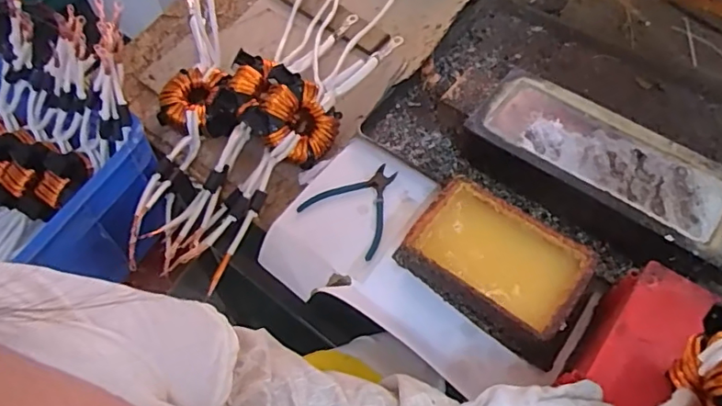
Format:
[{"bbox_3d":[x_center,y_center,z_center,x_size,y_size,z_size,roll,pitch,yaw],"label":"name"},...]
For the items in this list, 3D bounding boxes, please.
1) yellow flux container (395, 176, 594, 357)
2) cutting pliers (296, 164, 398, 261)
[{"bbox_3d":[0.165,0.074,0.674,0.210,0.065,0.139,32,64,20],"label":"yellow flux container"},{"bbox_3d":[-0.001,-0.004,0.765,0.125,0.009,0.129,31,64,20],"label":"cutting pliers"}]

